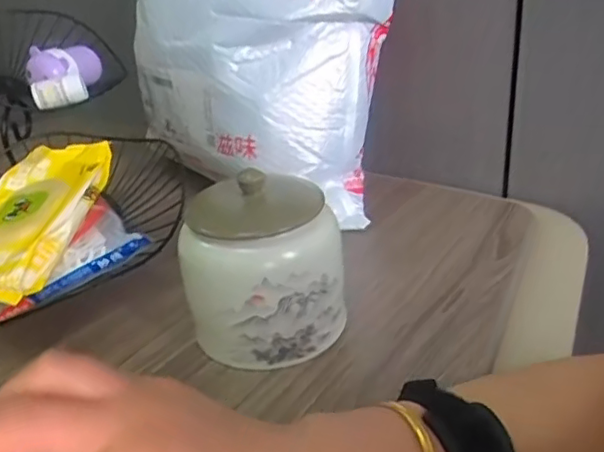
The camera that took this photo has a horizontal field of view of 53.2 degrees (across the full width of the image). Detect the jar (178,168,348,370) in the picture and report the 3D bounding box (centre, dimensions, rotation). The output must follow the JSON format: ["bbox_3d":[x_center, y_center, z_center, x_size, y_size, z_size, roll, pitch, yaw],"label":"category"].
[{"bbox_3d":[-0.033,0.025,0.449,0.109,0.128,0.114,-4,28,2],"label":"jar"}]

